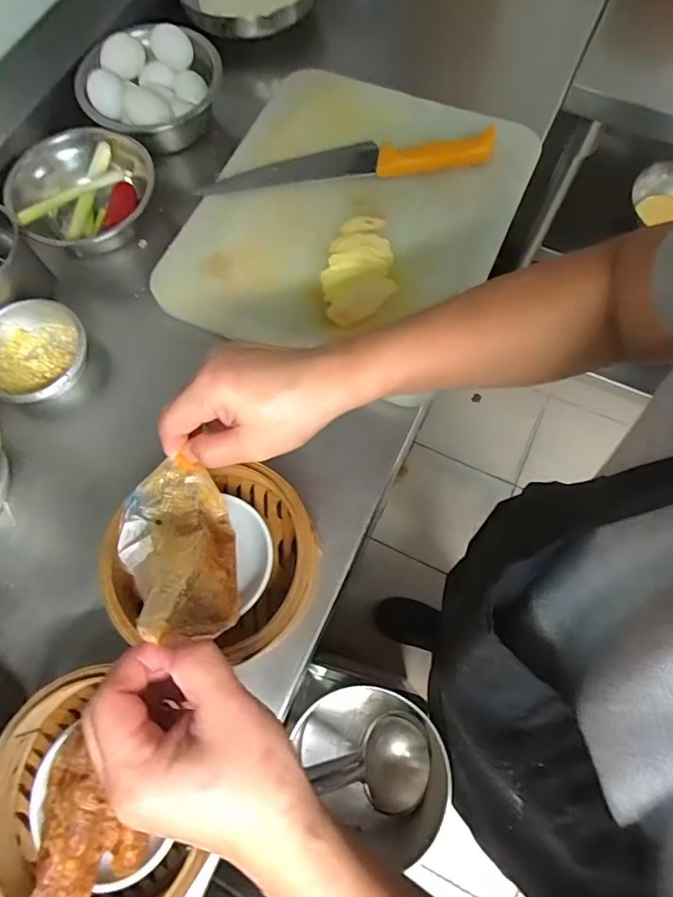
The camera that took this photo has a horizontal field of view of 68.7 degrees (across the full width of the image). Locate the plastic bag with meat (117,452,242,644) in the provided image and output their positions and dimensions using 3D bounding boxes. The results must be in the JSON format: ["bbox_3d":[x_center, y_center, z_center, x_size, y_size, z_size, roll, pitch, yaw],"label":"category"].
[{"bbox_3d":[-0.114,0.067,0.333,0.075,0.085,0.119,-19,71,-5],"label":"plastic bag with meat"}]

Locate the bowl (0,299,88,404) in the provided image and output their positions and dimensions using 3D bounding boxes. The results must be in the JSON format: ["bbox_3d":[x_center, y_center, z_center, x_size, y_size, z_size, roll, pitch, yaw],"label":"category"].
[{"bbox_3d":[-0.328,-0.102,0.532,0.113,0.035,0.109,-23,72,-6],"label":"bowl"}]

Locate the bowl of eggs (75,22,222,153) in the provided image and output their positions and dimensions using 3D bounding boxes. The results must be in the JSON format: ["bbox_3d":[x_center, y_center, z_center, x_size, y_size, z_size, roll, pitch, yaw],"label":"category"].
[{"bbox_3d":[-0.229,-0.451,0.621,0.178,0.066,0.154,-38,74,-11],"label":"bowl of eggs"}]

